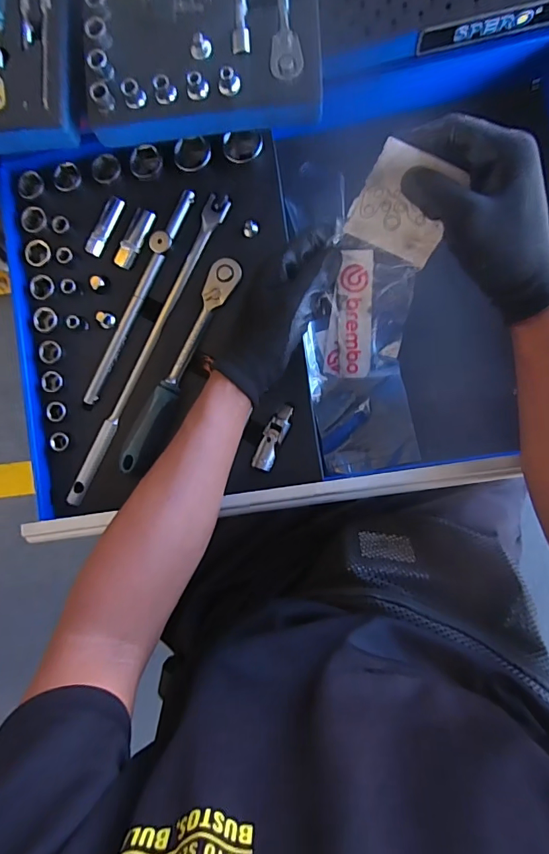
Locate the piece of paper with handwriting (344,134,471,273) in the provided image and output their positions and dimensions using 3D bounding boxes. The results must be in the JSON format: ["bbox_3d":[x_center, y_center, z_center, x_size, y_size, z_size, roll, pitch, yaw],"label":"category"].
[{"bbox_3d":[0.109,-0.179,0.366,0.079,0.081,0.009,23,50,-7],"label":"piece of paper with handwriting"}]

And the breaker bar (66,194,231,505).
[{"bbox_3d":[-0.138,-0.081,0.476,0.022,0.017,0.356,27,92,9],"label":"breaker bar"}]

